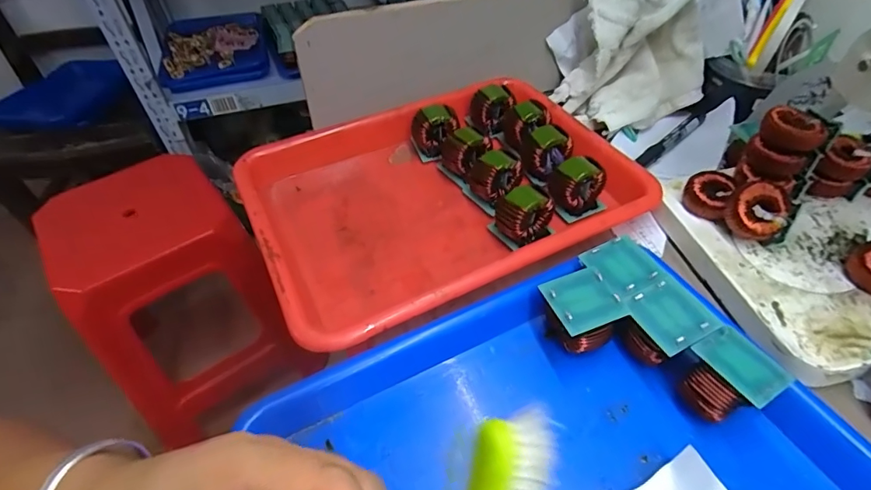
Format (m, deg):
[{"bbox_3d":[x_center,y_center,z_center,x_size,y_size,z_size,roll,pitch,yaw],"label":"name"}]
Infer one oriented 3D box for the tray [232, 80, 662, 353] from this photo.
[{"bbox_3d":[0.005,-0.055,0.440,0.331,0.053,0.244,-23,50,-17],"label":"tray"}]

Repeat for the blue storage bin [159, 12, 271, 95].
[{"bbox_3d":[-0.587,-0.526,1.242,0.259,0.049,0.368,-16,48,-11],"label":"blue storage bin"}]

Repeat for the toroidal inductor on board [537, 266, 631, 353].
[{"bbox_3d":[0.103,0.052,0.339,0.051,0.047,0.049,-16,48,-12],"label":"toroidal inductor on board"}]

